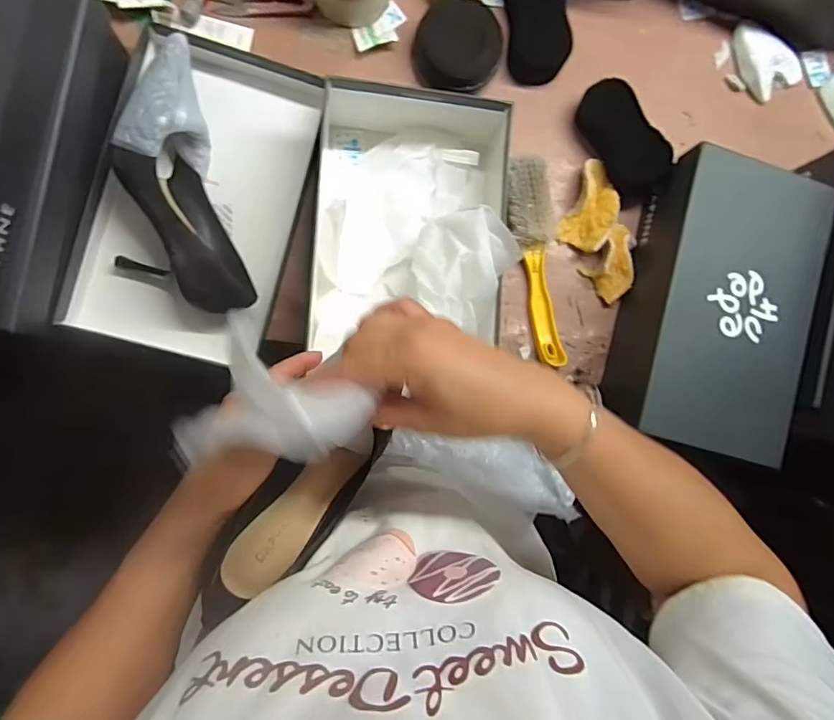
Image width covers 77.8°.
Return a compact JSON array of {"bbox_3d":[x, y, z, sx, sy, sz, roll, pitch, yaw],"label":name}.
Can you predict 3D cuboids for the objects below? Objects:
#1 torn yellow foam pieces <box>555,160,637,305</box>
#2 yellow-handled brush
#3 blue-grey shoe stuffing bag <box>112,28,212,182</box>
[{"bbox_3d":[0.201,-0.143,0.579,0.072,0.032,0.157,-19,92,-8],"label":"torn yellow foam pieces"},{"bbox_3d":[0.126,-0.106,0.566,0.046,0.034,0.225,-7,90,-8],"label":"yellow-handled brush"},{"bbox_3d":[-0.229,-0.239,0.489,0.060,0.070,0.117,13,87,-8],"label":"blue-grey shoe stuffing bag"}]

